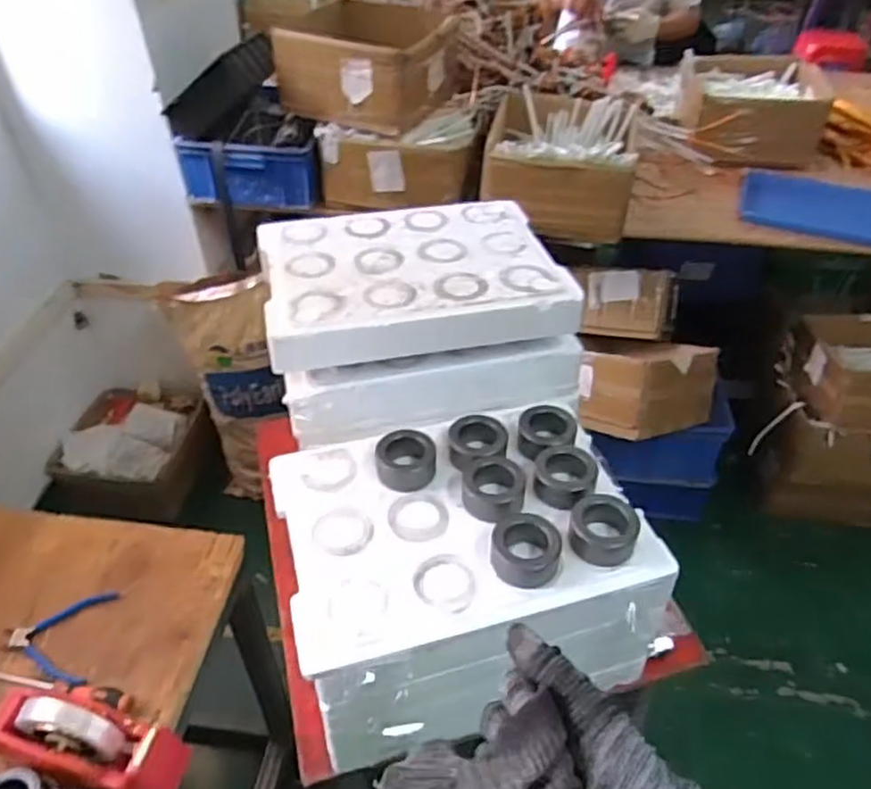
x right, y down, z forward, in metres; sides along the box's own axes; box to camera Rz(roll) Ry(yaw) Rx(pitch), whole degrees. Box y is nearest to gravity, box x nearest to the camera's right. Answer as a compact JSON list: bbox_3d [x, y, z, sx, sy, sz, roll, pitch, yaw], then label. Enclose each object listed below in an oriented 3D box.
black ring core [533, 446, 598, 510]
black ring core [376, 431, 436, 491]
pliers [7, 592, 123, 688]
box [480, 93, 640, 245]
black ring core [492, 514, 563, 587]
[{"bbox_3d":[0.141,0.088,0.758,0.069,0.033,0.060,-25,48,-26],"label":"black ring core"},{"bbox_3d":[-0.034,0.073,0.783,0.069,0.036,0.058,-4,42,-5],"label":"black ring core"},{"bbox_3d":[-0.509,0.321,0.919,0.127,0.009,0.134,1,42,1],"label":"pliers"},{"bbox_3d":[0.275,-0.512,1.547,0.308,0.196,0.331,8,43,8],"label":"box"},{"bbox_3d":[0.090,0.154,0.686,0.067,0.030,0.068,0,42,0],"label":"black ring core"}]

